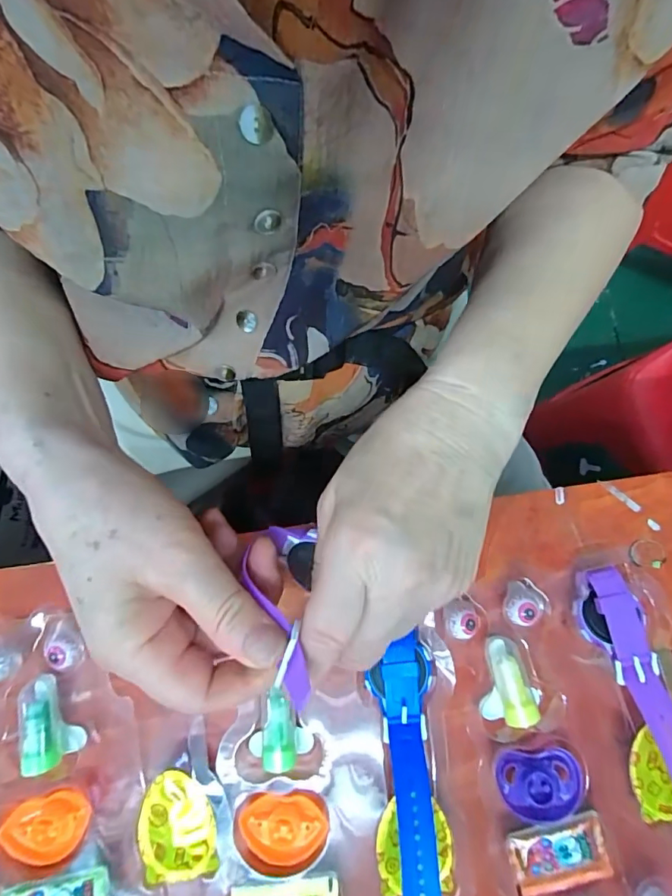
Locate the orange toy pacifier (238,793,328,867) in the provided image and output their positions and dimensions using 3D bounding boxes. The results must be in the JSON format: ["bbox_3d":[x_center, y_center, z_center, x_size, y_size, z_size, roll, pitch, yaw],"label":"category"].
[{"bbox_3d":[-0.028,0.205,0.252,0.045,0.005,0.030,-1,78,-1],"label":"orange toy pacifier"}]

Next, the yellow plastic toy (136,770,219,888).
[{"bbox_3d":[-0.085,0.199,0.249,0.039,0.010,0.051,-11,78,-3],"label":"yellow plastic toy"}]

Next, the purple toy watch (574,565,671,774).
[{"bbox_3d":[0.171,0.139,0.257,0.028,0.039,0.142,-18,79,-5],"label":"purple toy watch"}]

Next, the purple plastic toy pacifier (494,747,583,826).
[{"bbox_3d":[0.111,0.186,0.257,0.045,0.008,0.033,-4,78,-2],"label":"purple plastic toy pacifier"}]

